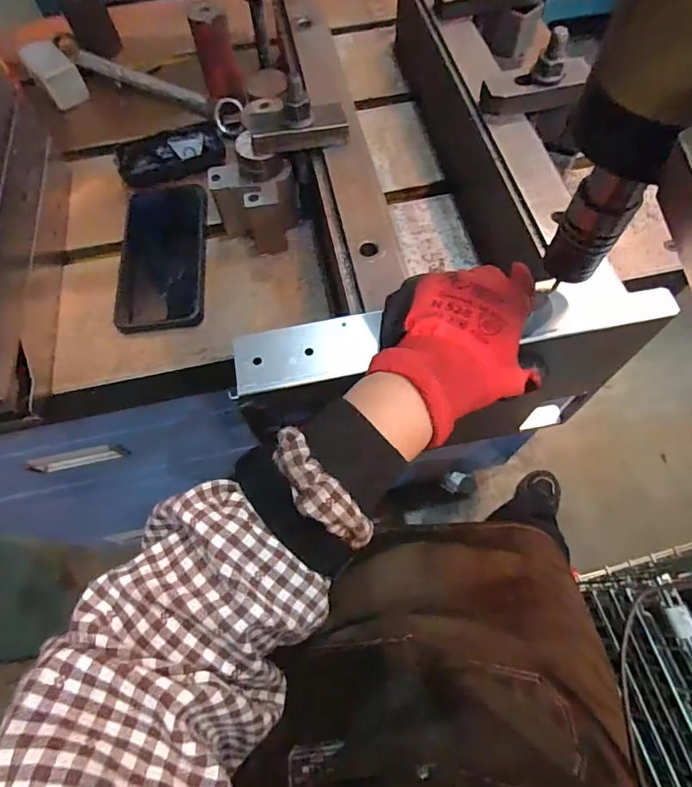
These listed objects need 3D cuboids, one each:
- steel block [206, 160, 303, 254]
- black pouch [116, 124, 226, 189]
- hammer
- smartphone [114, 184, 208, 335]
[{"bbox_3d":[-0.082,-0.174,0.433,0.076,0.062,0.065,-8,65,-2],"label":"steel block"},{"bbox_3d":[-0.187,-0.258,0.494,0.111,0.025,0.045,-22,67,-8],"label":"black pouch"},{"bbox_3d":[-0.277,-0.363,0.539,0.245,0.039,0.093,29,70,14],"label":"hammer"},{"bbox_3d":[-0.179,-0.142,0.450,0.080,0.009,0.175,-7,65,-1],"label":"smartphone"}]

